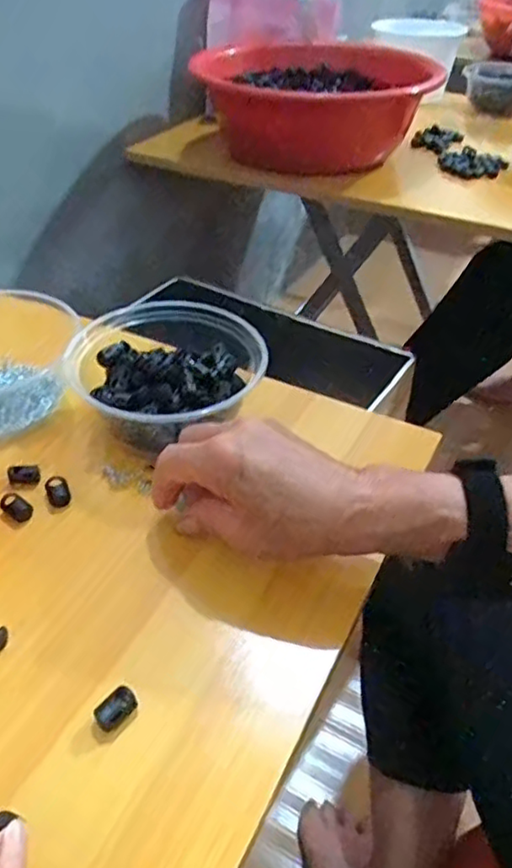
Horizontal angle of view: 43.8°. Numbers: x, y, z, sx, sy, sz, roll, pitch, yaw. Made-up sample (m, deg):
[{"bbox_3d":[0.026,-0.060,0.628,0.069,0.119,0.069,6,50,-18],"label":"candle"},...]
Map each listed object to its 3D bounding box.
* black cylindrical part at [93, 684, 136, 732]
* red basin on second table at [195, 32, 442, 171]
[{"bbox_3d":[-0.068,0.135,0.310,0.012,0.014,0.020,31,49,30],"label":"black cylindrical part"},{"bbox_3d":[0.100,-0.490,0.948,0.307,0.124,0.328,1,41,-1],"label":"red basin on second table"}]

